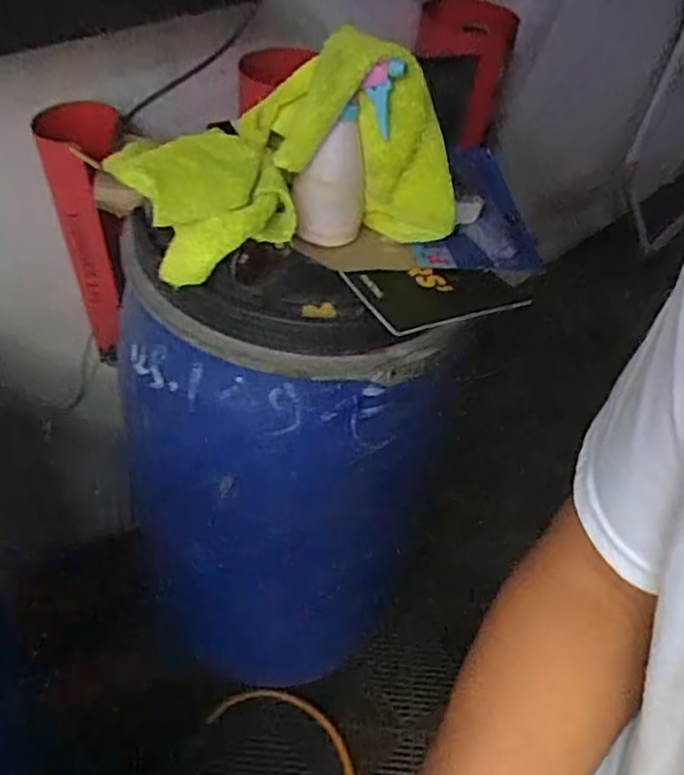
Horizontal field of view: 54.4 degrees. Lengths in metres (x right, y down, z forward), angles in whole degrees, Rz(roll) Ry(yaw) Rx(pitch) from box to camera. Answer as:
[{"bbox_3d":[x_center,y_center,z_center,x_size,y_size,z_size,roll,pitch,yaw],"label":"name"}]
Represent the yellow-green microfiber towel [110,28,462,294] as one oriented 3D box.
[{"bbox_3d":[-0.065,-0.259,0.697,0.325,0.178,0.205,-12,49,-15],"label":"yellow-green microfiber towel"}]

